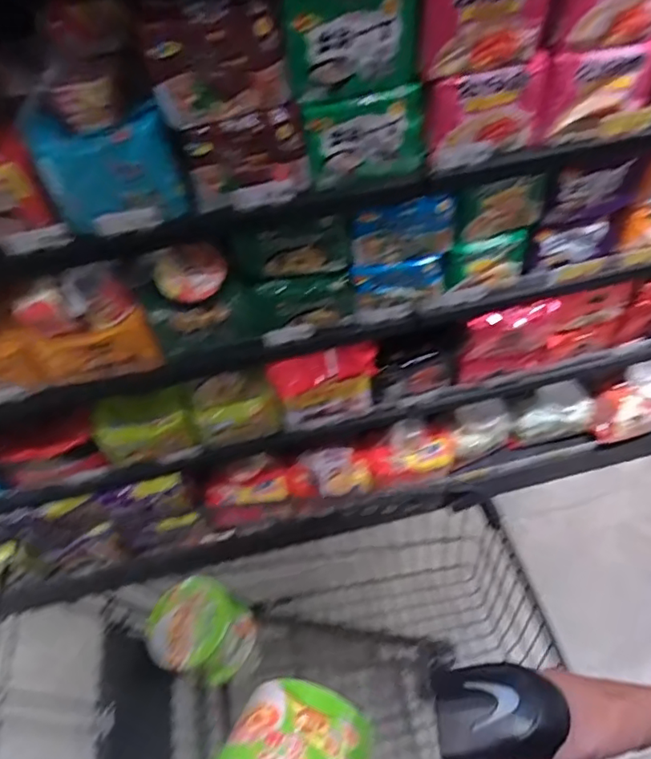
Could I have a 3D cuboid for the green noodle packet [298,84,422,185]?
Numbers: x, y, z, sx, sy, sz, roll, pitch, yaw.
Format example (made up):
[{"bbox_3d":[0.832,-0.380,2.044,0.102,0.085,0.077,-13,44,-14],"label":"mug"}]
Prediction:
[{"bbox_3d":[0.060,-0.361,0.825,0.174,0.116,0.032,-9,48,-1],"label":"green noodle packet"}]

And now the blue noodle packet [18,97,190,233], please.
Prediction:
[{"bbox_3d":[-0.303,-0.298,0.779,0.181,0.162,0.027,-10,48,-3],"label":"blue noodle packet"}]

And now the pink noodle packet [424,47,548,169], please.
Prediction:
[{"bbox_3d":[0.243,-0.402,0.830,0.174,0.123,0.036,-12,48,-4],"label":"pink noodle packet"}]

